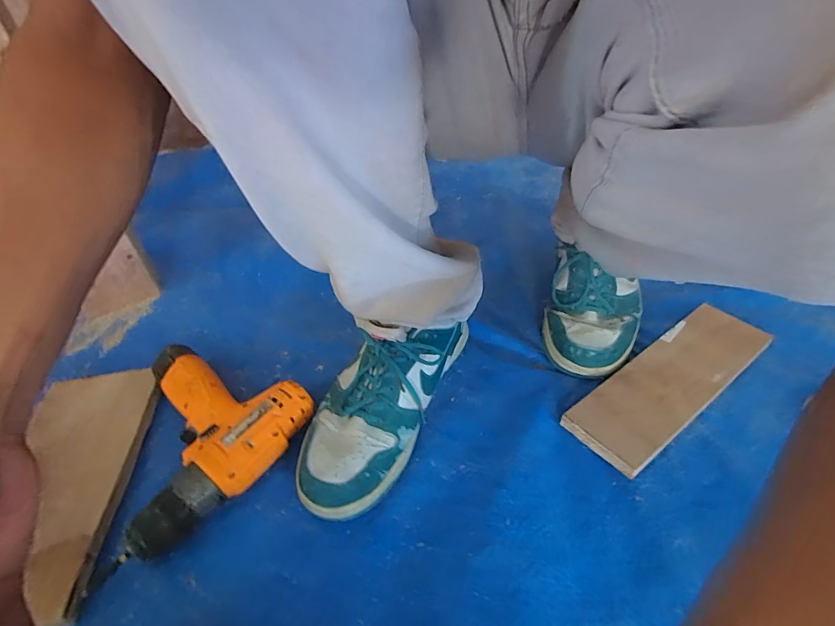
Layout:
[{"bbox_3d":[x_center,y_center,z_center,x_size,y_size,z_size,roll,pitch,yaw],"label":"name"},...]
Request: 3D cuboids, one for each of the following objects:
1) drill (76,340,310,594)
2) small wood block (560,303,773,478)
[{"bbox_3d":[-0.238,0.128,0.422,0.185,0.051,0.201,22,49,28],"label":"drill"},{"bbox_3d":[0.266,0.067,0.444,0.251,0.021,0.076,-29,46,-23],"label":"small wood block"}]

